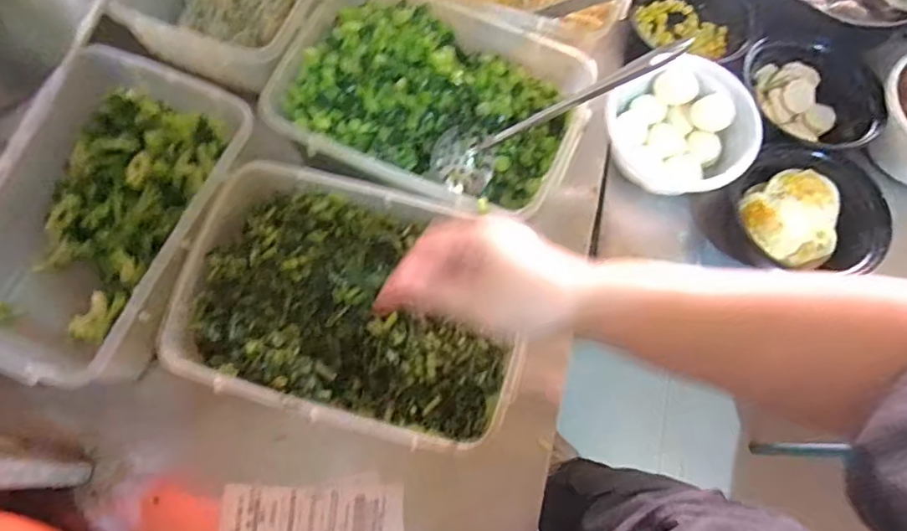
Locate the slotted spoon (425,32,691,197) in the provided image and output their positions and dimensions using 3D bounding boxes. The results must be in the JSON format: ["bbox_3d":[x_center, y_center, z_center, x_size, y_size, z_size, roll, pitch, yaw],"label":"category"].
[{"bbox_3d":[0.099,-0.145,0.572,0.251,0.060,0.059,-24,66,15],"label":"slotted spoon"}]

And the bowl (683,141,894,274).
[{"bbox_3d":[0.394,-0.052,0.644,0.159,0.070,0.169,-34,70,-14],"label":"bowl"}]

